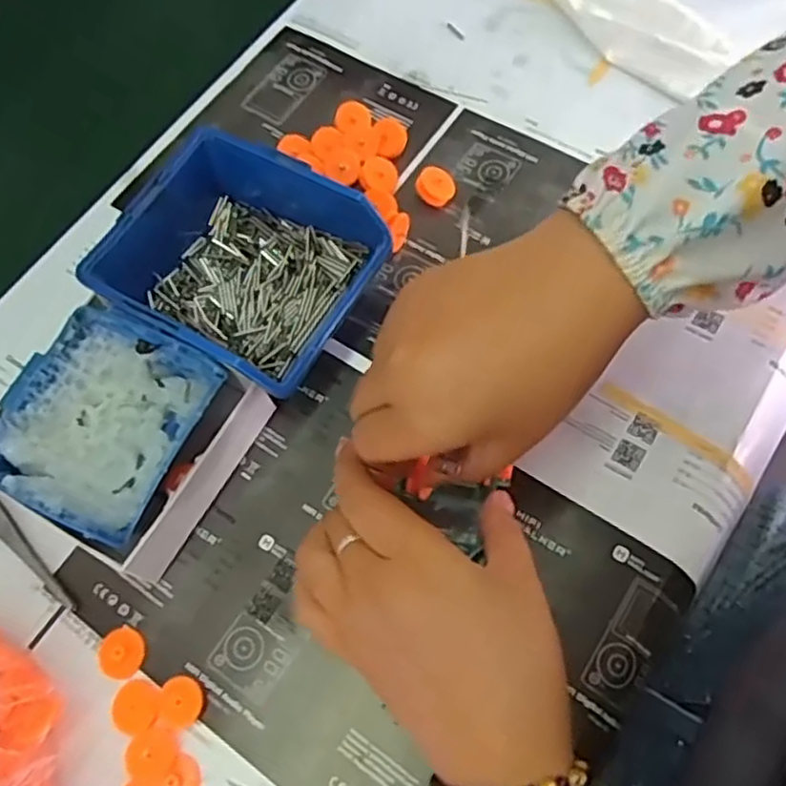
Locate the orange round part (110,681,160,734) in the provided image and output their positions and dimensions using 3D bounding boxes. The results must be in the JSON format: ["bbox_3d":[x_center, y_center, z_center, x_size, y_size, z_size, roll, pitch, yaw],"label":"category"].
[{"bbox_3d":[-0.118,0.143,0.316,0.022,0.004,0.021,-1,67,3],"label":"orange round part"}]

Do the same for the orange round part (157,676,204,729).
[{"bbox_3d":[-0.096,0.141,0.317,0.020,0.005,0.021,-1,67,3],"label":"orange round part"}]

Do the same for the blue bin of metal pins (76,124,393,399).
[{"bbox_3d":[-0.080,-0.066,0.373,0.132,0.059,0.114,28,72,14],"label":"blue bin of metal pins"}]

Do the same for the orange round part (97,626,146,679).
[{"bbox_3d":[-0.128,0.122,0.328,0.021,0.005,0.021,-1,67,3],"label":"orange round part"}]

